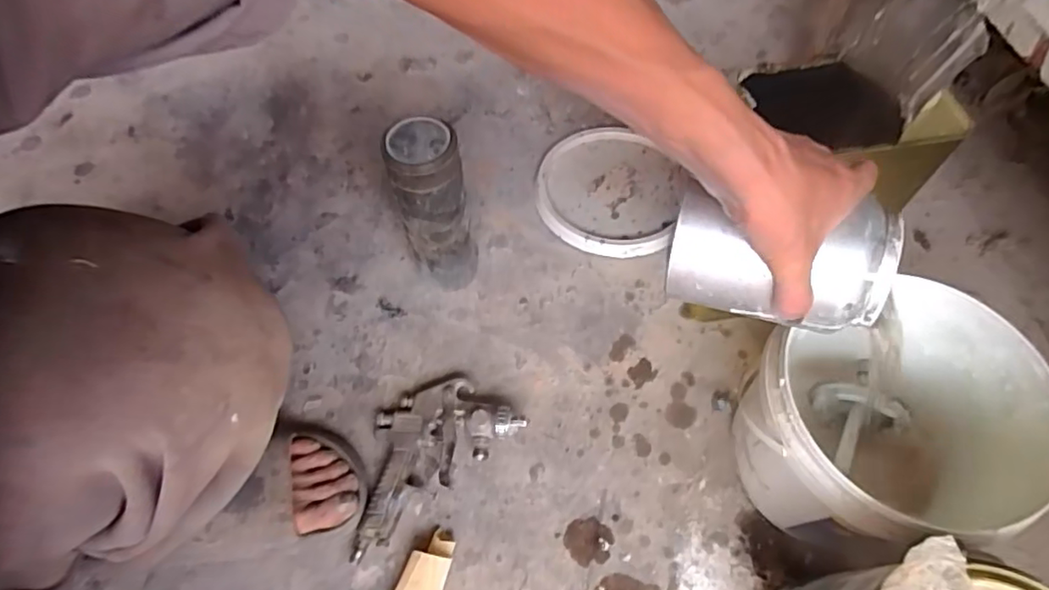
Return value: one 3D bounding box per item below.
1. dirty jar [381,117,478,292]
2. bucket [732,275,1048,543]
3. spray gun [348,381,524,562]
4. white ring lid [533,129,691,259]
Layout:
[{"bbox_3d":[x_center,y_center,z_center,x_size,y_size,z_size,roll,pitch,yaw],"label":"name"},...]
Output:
[{"bbox_3d":[-0.090,-0.078,0.611,0.065,0.212,0.061,0,60,0],"label":"dirty jar"},{"bbox_3d":[0.288,0.118,0.511,0.203,0.184,0.183,-25,63,-13],"label":"bucket"},{"bbox_3d":[-0.107,0.152,0.583,0.186,0.030,0.099,-35,66,-18],"label":"spray gun"},{"bbox_3d":[0.106,-0.132,0.748,0.176,0.021,0.190,0,60,0],"label":"white ring lid"}]

